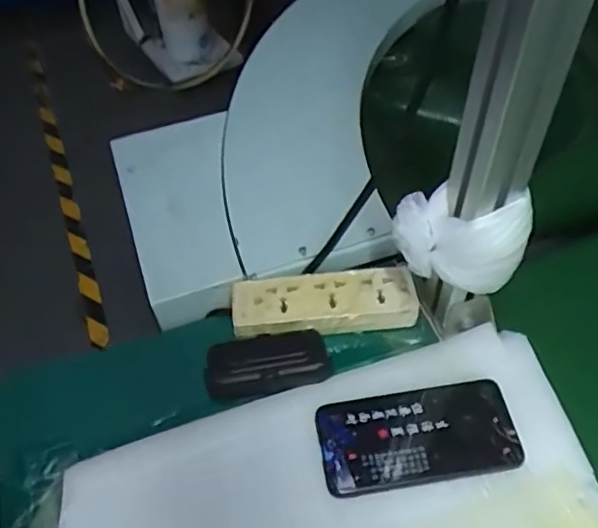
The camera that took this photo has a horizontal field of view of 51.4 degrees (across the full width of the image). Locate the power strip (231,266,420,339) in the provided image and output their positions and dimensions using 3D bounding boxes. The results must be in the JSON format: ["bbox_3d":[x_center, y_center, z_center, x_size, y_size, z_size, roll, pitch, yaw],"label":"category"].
[{"bbox_3d":[0.022,0.032,0.574,0.164,0.024,0.053,-5,52,-3],"label":"power strip"}]

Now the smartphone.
[{"bbox_3d":[0.094,0.137,0.498,0.152,0.012,0.077,-7,52,-4],"label":"smartphone"}]

